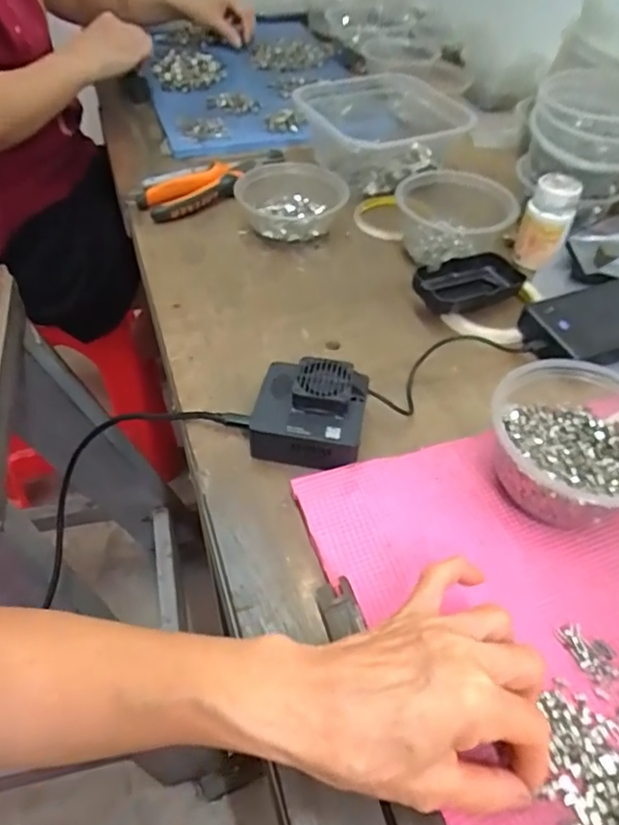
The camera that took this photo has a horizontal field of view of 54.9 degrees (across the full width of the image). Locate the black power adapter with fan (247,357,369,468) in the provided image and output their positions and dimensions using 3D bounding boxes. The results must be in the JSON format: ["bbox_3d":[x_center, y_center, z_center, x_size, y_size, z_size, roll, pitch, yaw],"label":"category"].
[{"bbox_3d":[0.001,0.001,0.433,0.075,0.044,0.070,9,48,8],"label":"black power adapter with fan"}]

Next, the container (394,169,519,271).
[{"bbox_3d":[0.142,-0.191,0.603,0.113,0.058,0.118,0,48,0],"label":"container"}]

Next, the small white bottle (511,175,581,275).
[{"bbox_3d":[0.234,-0.186,0.582,0.040,0.076,0.043,36,57,28],"label":"small white bottle"}]

